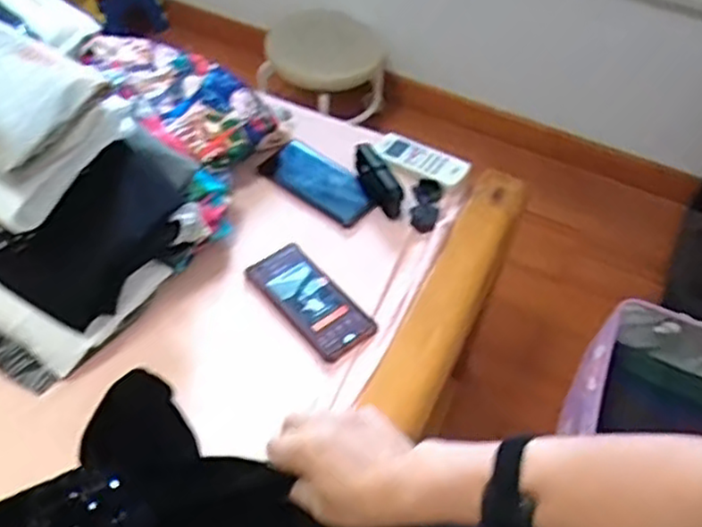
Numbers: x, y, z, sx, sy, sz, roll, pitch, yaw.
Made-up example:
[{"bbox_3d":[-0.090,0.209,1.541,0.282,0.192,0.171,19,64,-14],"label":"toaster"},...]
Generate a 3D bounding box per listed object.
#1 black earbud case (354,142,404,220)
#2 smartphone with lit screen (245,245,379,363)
[{"bbox_3d":[0.033,-0.111,0.941,0.029,0.054,0.103,-17,53,-19],"label":"black earbud case"},{"bbox_3d":[-0.047,0.040,0.839,0.077,0.011,0.166,-30,58,-27],"label":"smartphone with lit screen"}]

